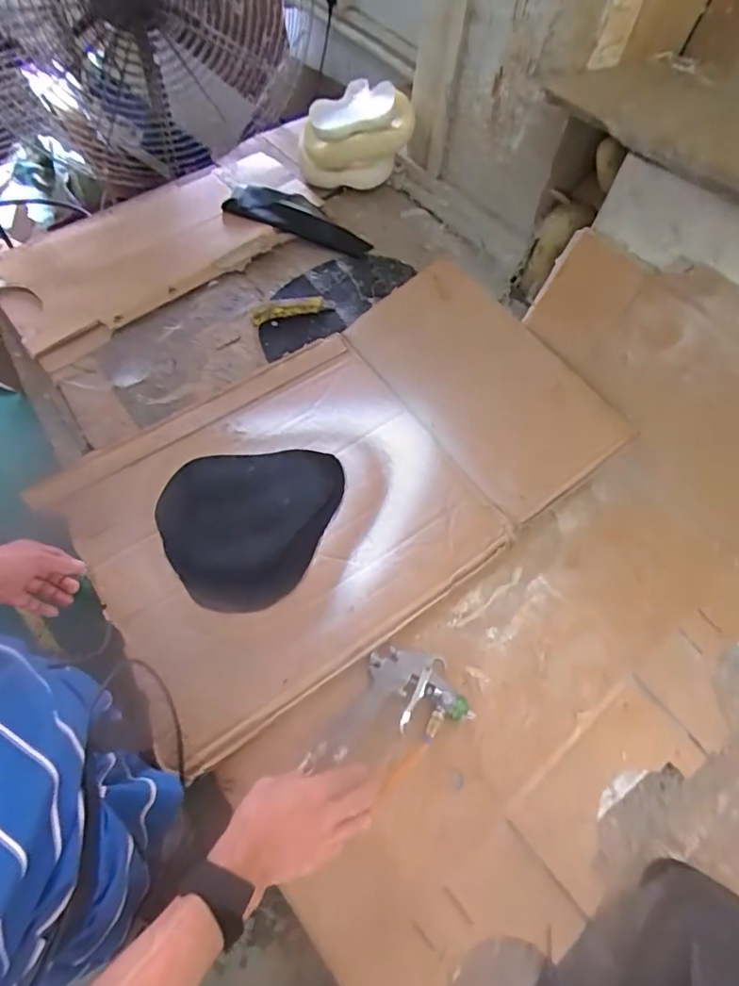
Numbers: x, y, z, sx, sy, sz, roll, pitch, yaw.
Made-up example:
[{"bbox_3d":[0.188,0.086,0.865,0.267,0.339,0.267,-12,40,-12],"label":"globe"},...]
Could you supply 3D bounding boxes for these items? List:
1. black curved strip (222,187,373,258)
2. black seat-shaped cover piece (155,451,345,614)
[{"bbox_3d":[-0.138,-0.520,1.011,0.278,0.049,0.080,21,62,7],"label":"black curved strip"},{"bbox_3d":[-0.184,0.033,0.772,0.234,0.023,0.260,21,62,7],"label":"black seat-shaped cover piece"}]

